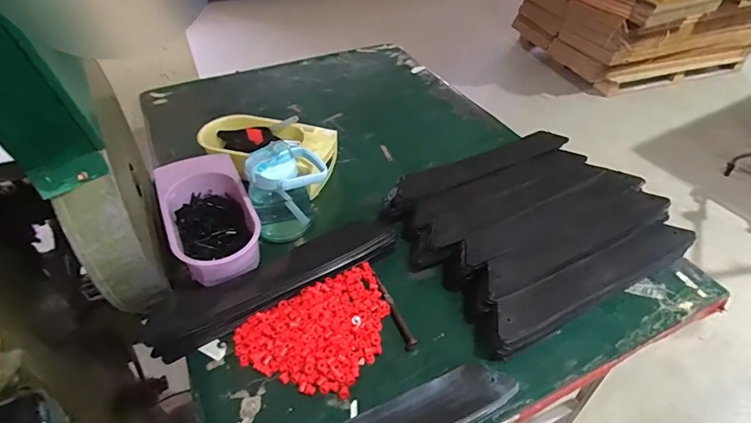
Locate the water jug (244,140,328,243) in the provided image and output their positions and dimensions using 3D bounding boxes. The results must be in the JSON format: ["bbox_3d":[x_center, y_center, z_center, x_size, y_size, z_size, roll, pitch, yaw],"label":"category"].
[{"bbox_3d":[-0.166,-0.041,0.827,0.134,0.186,0.107,-18,44,-17],"label":"water jug"}]

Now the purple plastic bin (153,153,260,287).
[{"bbox_3d":[-0.298,0.009,0.785,0.150,0.094,0.274,-19,44,-18],"label":"purple plastic bin"}]

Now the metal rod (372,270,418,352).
[{"bbox_3d":[0.028,0.155,0.709,0.021,0.025,0.153,-15,43,-14],"label":"metal rod"}]

